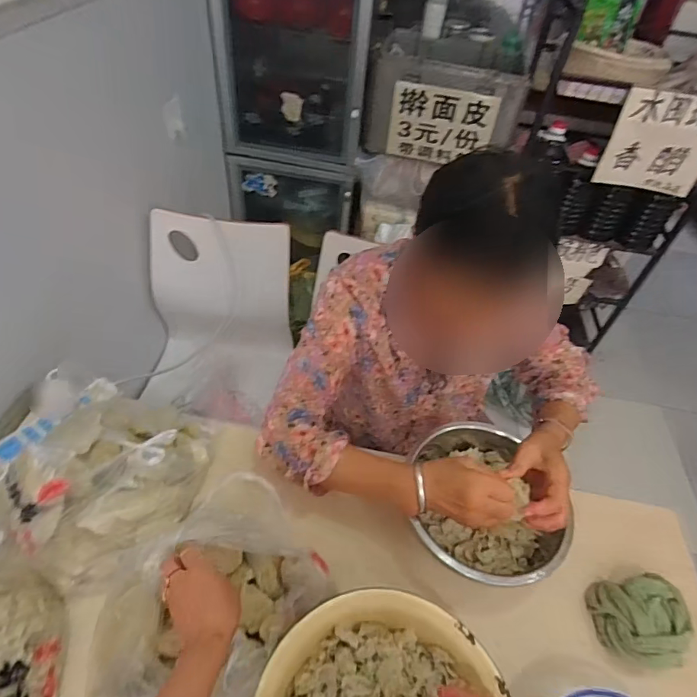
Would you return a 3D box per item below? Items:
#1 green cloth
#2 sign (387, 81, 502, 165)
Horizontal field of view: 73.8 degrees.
[{"bbox_3d":[0.403,0.372,0.633,0.124,0.054,0.105,2,48,-6],"label":"green cloth"},{"bbox_3d":[0.278,-0.666,1.398,0.306,0.208,0.018,13,43,7],"label":"sign"}]

